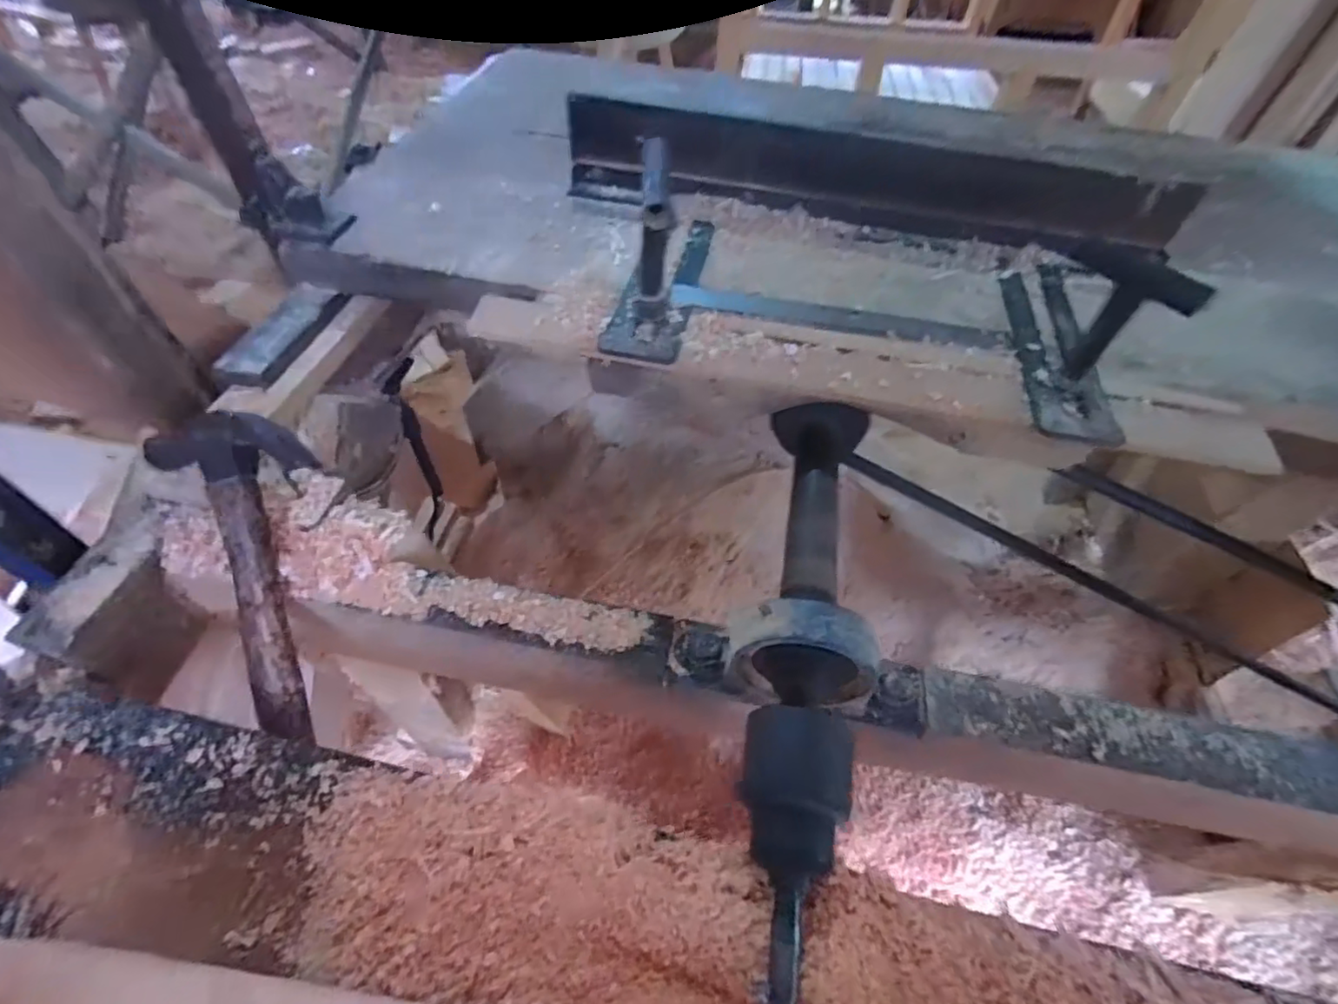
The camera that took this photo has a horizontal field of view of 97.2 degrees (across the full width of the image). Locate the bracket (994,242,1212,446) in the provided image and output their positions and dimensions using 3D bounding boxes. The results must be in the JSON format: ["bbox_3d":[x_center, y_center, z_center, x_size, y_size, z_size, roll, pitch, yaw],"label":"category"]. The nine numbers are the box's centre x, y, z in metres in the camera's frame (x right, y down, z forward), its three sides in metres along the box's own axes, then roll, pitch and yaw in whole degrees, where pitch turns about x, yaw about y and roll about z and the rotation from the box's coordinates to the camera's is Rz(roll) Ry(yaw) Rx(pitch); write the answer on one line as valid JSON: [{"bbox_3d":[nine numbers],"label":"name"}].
[{"bbox_3d":[0.336,-0.170,0.477,0.070,0.104,0.245,12,53,7],"label":"bracket"}]

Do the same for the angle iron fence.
[{"bbox_3d":[0.197,-0.333,0.609,0.587,0.087,0.106,12,53,7],"label":"angle iron fence"}]

